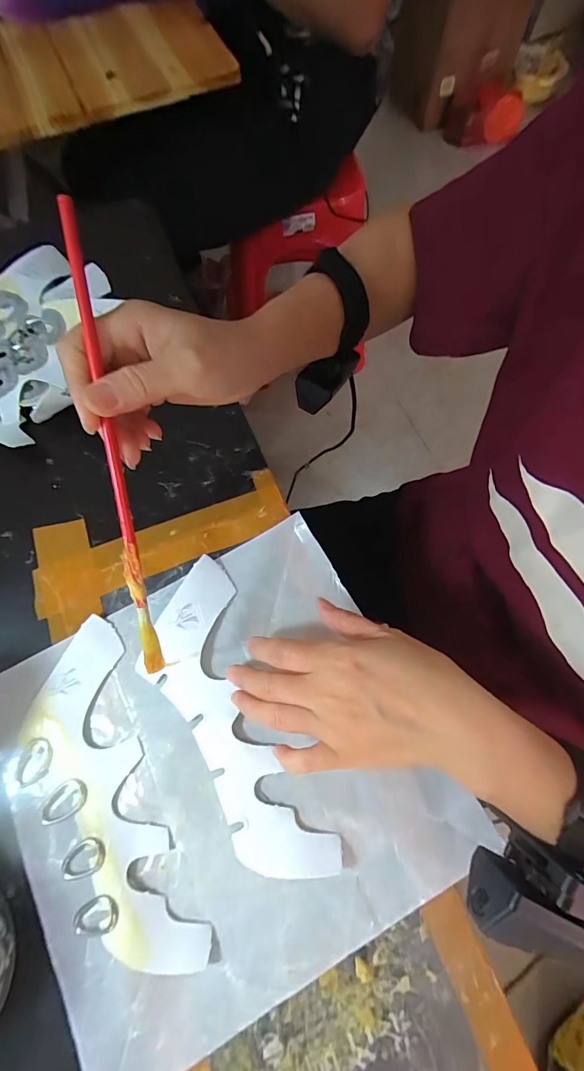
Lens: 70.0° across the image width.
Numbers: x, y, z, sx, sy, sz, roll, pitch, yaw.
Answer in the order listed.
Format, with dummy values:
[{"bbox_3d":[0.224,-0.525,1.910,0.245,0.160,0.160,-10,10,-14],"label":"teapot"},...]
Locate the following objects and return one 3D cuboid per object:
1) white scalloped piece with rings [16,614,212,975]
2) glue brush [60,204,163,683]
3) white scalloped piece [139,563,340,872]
[{"bbox_3d":[-0.126,0.171,0.278,0.085,0.006,0.214,-28,72,-9],"label":"white scalloped piece with rings"},{"bbox_3d":[-0.097,-0.039,0.228,0.010,0.009,0.248,-6,104,-1],"label":"glue brush"},{"bbox_3d":[-0.049,0.125,0.291,0.077,0.011,0.214,-25,72,-5],"label":"white scalloped piece"}]

